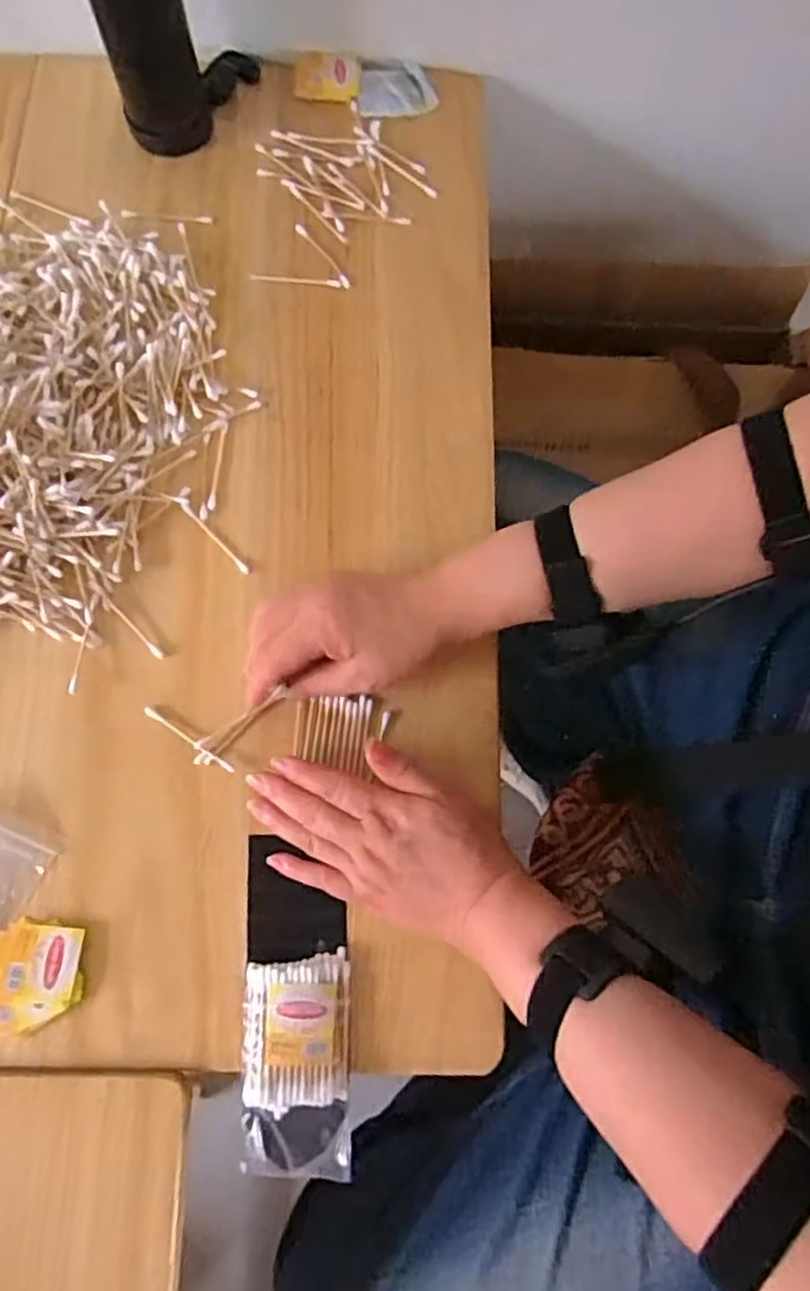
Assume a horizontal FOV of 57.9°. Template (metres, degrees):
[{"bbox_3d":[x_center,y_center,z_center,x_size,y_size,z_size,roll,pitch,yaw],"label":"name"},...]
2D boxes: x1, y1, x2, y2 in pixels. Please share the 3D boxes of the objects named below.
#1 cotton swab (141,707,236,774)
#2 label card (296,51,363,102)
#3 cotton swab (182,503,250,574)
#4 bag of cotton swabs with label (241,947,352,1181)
[{"bbox_3d":[-0.139,0.060,0.470,0.070,0.004,0.006,33,75,7],"label":"cotton swab"},{"bbox_3d":[-0.068,-0.495,0.638,0.058,0.007,0.040,12,94,8],"label":"label card"},{"bbox_3d":[-0.132,-0.075,0.509,0.006,0.004,0.069,-42,80,-12],"label":"cotton swab"},{"bbox_3d":[-0.063,0.240,0.421,0.060,0.018,0.113,-1,74,-2],"label":"bag of cotton swabs with label"}]

